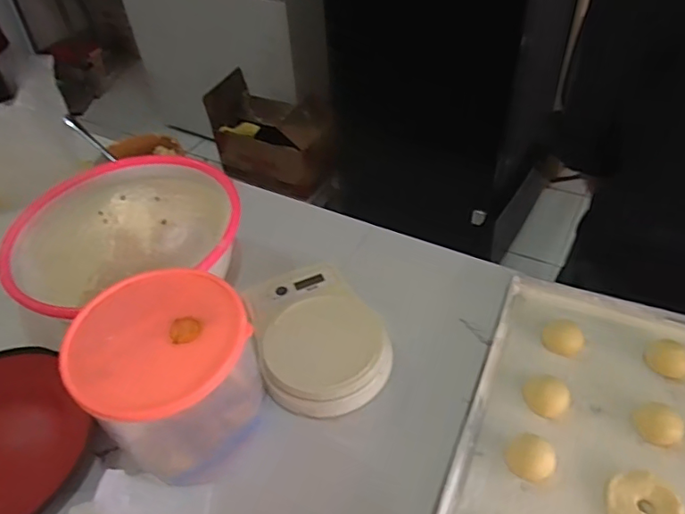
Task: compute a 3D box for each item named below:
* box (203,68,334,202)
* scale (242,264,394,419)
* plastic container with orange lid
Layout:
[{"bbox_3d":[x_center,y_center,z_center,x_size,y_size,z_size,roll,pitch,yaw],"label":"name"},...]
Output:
[{"bbox_3d":[-0.214,-0.408,1.814,0.387,0.324,0.263,16,49,21],"label":"box"},{"bbox_3d":[-0.028,0.081,0.592,0.135,0.032,0.187,-16,46,-9],"label":"scale"},{"bbox_3d":[-0.152,0.110,0.498,0.143,0.136,0.142,-29,50,-21],"label":"plastic container with orange lid"}]

